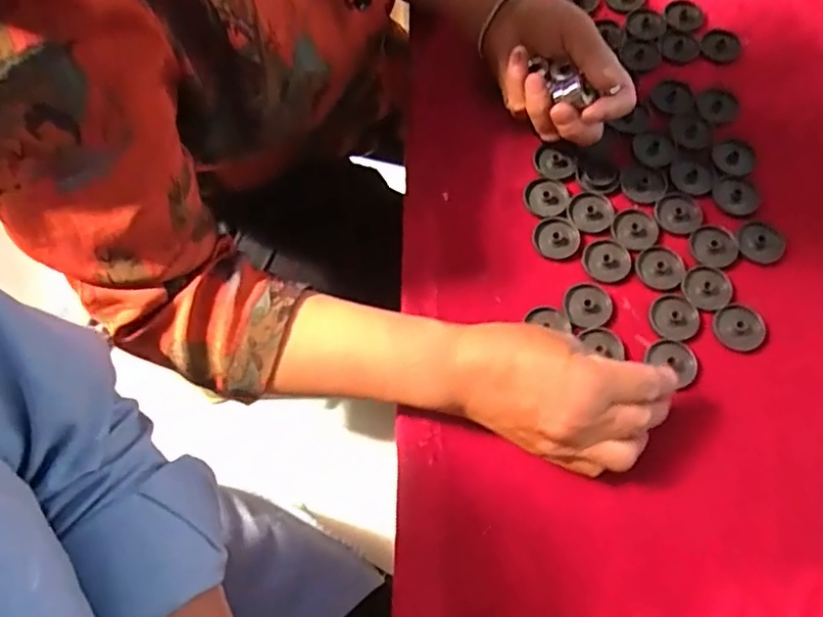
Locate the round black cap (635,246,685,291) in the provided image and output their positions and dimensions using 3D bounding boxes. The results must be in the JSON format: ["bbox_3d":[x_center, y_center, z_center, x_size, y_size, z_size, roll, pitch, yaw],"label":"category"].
[{"bbox_3d":[0.174,-0.029,0.442,0.032,0.004,0.032,0,69,1],"label":"round black cap"}]

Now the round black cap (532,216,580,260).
[{"bbox_3d":[0.103,-0.051,0.451,0.030,0.005,0.030,0,69,1],"label":"round black cap"}]

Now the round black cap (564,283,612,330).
[{"bbox_3d":[0.120,-0.002,0.432,0.030,0.006,0.032,0,69,1],"label":"round black cap"}]

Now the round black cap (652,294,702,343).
[{"bbox_3d":[0.179,0.006,0.429,0.031,0.004,0.034,0,69,1],"label":"round black cap"}]

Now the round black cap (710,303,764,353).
[{"bbox_3d":[0.221,0.013,0.427,0.030,0.008,0.032,0,69,1],"label":"round black cap"}]

